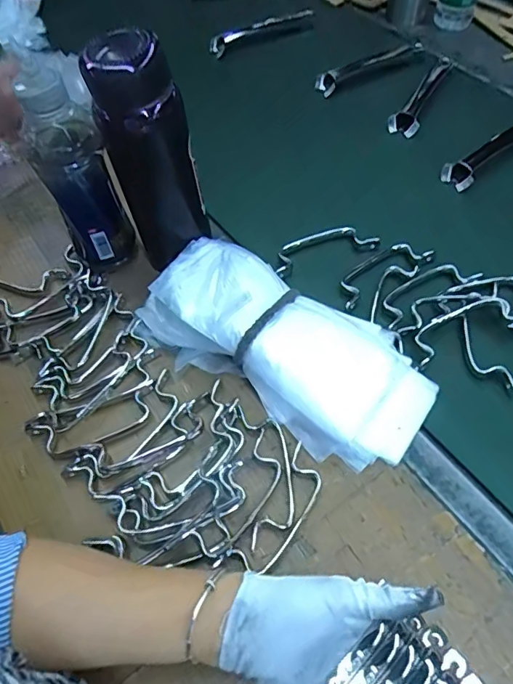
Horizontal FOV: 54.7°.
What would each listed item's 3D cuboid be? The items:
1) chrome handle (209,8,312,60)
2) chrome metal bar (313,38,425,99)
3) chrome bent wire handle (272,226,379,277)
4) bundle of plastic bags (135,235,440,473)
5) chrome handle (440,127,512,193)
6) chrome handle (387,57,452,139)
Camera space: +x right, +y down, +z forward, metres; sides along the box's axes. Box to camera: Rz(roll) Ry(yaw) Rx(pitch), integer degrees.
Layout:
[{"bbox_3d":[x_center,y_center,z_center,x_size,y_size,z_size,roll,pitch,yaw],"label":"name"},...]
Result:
[{"bbox_3d":[0.005,-0.549,0.866,0.207,0.024,0.027,-29,60,-15],"label":"chrome handle"},{"bbox_3d":[0.183,-0.448,0.791,0.213,0.027,0.039,-36,65,-21],"label":"chrome metal bar"},{"bbox_3d":[0.076,-0.109,0.570,0.127,0.019,0.038,-20,58,-10],"label":"chrome bent wire handle"},{"bbox_3d":[0.021,-0.005,0.479,0.302,0.065,0.137,30,63,20],"label":"bundle of plastic bags"},{"bbox_3d":[0.328,-0.263,0.663,0.214,0.031,0.040,-36,65,-20],"label":"chrome handle"},{"bbox_3d":[0.245,-0.368,0.740,0.040,0.027,0.196,23,61,14],"label":"chrome handle"}]

